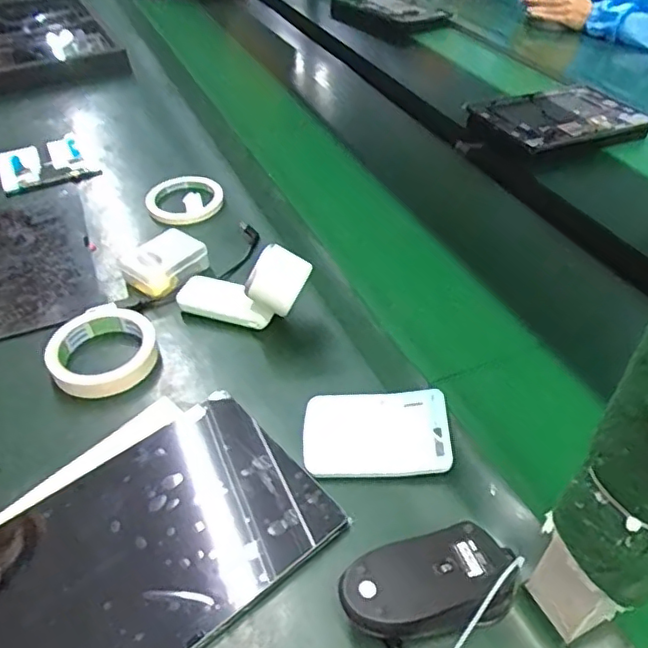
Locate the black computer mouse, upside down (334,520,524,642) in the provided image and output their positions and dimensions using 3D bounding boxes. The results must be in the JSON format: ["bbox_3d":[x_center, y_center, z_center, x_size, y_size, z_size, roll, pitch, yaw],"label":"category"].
[{"bbox_3d":[0.070,0.169,0.391,0.123,0.044,0.060,-10,47,-11],"label":"black computer mouse, upside down"}]

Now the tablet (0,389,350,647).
[{"bbox_3d":[-0.130,0.161,0.423,0.252,0.009,0.163,-32,52,-27],"label":"tablet"}]

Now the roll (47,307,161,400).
[{"bbox_3d":[-0.209,0.022,0.567,0.094,0.022,0.102,1,42,-1],"label":"roll"}]

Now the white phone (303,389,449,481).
[{"bbox_3d":[0.042,0.089,0.489,0.116,0.008,0.077,-5,49,3],"label":"white phone"}]

